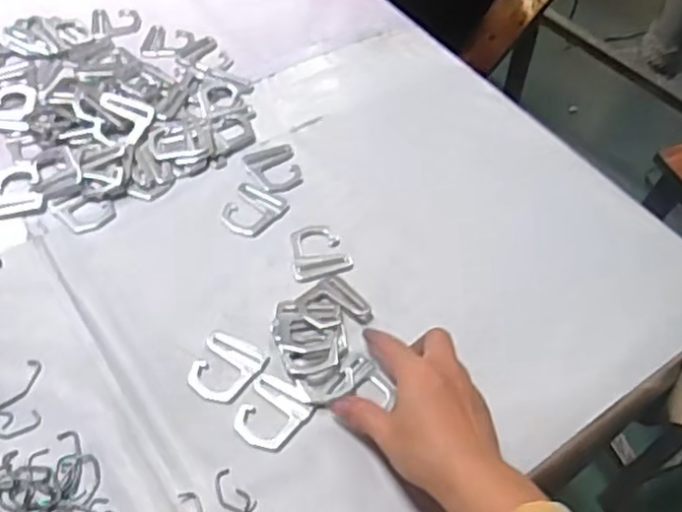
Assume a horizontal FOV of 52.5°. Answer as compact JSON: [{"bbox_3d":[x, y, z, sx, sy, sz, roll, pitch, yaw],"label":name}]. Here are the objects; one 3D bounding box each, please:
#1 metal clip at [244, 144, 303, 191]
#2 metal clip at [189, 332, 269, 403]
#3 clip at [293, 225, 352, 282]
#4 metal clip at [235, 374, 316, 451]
[{"bbox_3d":[-0.060,-0.079,0.628,0.045,0.004,0.054,-16,56,-15],"label":"metal clip"},{"bbox_3d":[-0.085,0.082,0.503,0.047,0.004,0.049,26,56,15],"label":"metal clip"},{"bbox_3d":[-0.015,-0.002,0.573,0.049,0.008,0.055,-2,53,-6],"label":"clip"},{"bbox_3d":[-0.049,0.110,0.485,0.046,0.004,0.049,26,56,15],"label":"metal clip"}]

